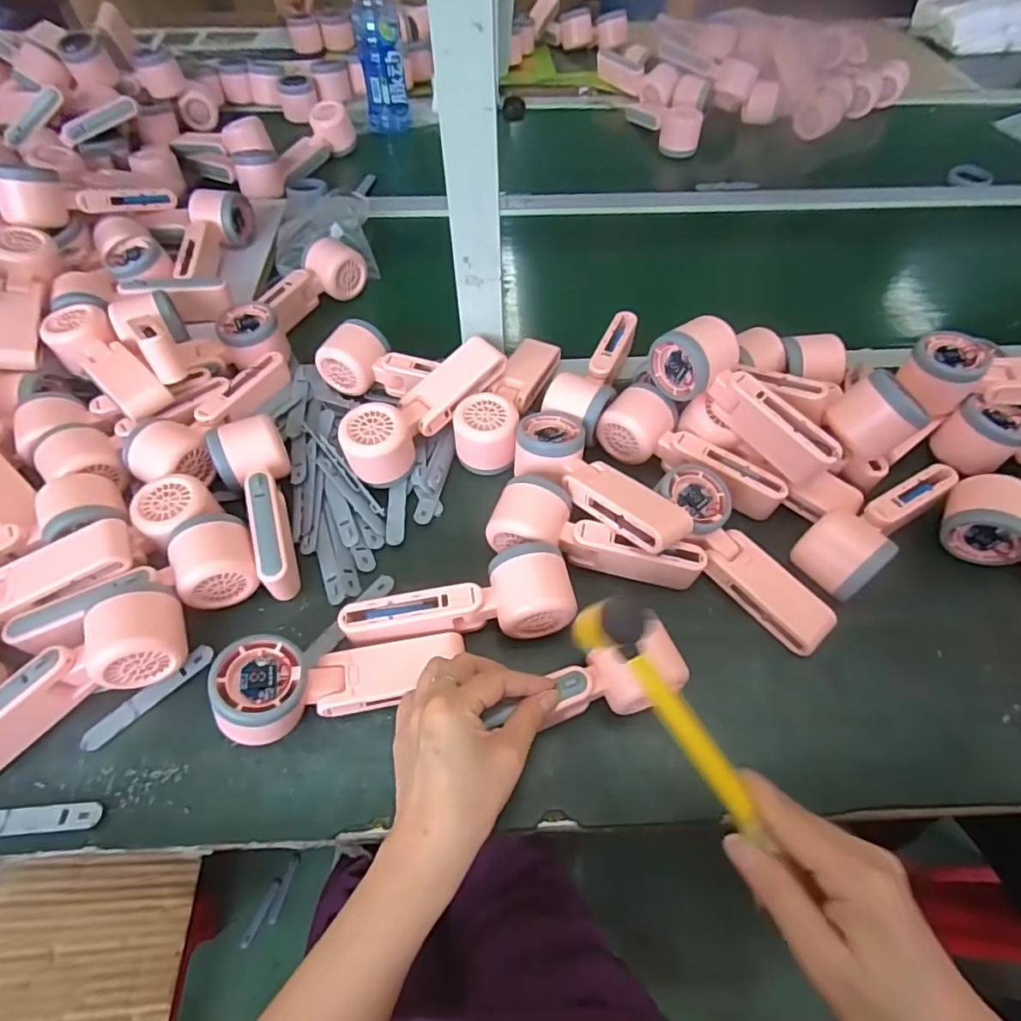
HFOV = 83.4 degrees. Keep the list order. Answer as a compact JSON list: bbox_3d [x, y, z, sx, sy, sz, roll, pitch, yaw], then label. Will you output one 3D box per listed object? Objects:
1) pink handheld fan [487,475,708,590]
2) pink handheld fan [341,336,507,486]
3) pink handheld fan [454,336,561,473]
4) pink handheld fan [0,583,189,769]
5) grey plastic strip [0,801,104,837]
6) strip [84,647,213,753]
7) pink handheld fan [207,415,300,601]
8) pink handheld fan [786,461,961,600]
[{"bbox_3d":[0.067,0.022,0.461,0.170,0.046,0.076,10,55,6],"label":"pink handheld fan"},{"bbox_3d":[-0.075,-0.090,0.521,0.171,0.056,0.054,-36,62,-23],"label":"pink handheld fan"},{"bbox_3d":[-0.004,-0.108,0.557,0.065,0.052,0.170,16,56,10],"label":"pink handheld fan"},{"bbox_3d":[-0.311,0.115,0.395,0.167,0.063,0.062,-29,60,-19],"label":"pink handheld fan"},{"bbox_3d":[-0.312,0.199,0.368,0.092,0.010,0.017,-4,55,-3],"label":"grey plastic strip"},{"bbox_3d":[-0.260,0.134,0.414,0.096,0.010,0.017,-38,63,-24],"label":"strip"},{"bbox_3d":[-0.207,-0.003,0.477,0.053,0.047,0.155,-17,70,-12],"label":"pink handheld fan"},{"bbox_3d":[0.308,0.008,0.476,0.165,0.046,0.058,-32,61,-20],"label":"pink handheld fan"}]

